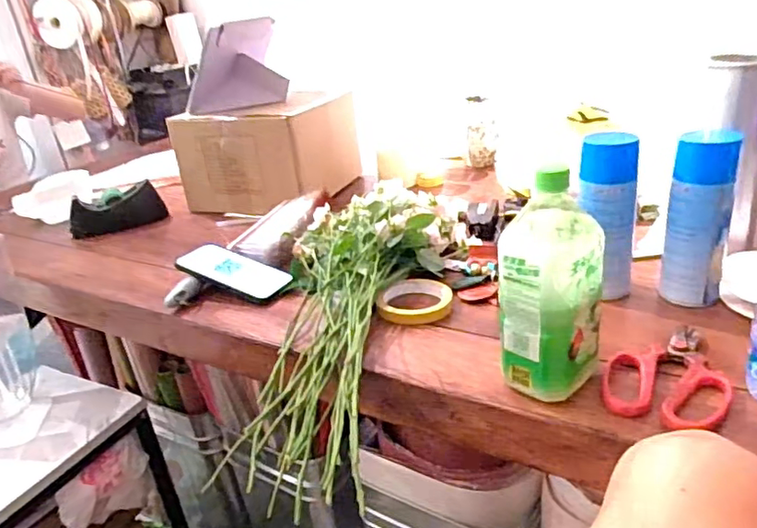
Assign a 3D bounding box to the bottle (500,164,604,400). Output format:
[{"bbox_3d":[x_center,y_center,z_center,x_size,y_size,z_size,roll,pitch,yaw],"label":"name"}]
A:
[{"bbox_3d":[0.156,0.021,0.531,0.073,0.202,0.072,16,34,39],"label":"bottle"}]

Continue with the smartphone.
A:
[{"bbox_3d":[-0.204,0.011,0.846,0.165,0.014,0.091,17,31,20],"label":"smartphone"}]

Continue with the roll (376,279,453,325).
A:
[{"bbox_3d":[0.047,0.045,0.742,0.087,0.017,0.094,-6,26,3],"label":"roll"}]

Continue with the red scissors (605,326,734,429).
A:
[{"bbox_3d":[0.281,0.104,0.561,0.105,0.012,0.149,13,33,35],"label":"red scissors"}]

